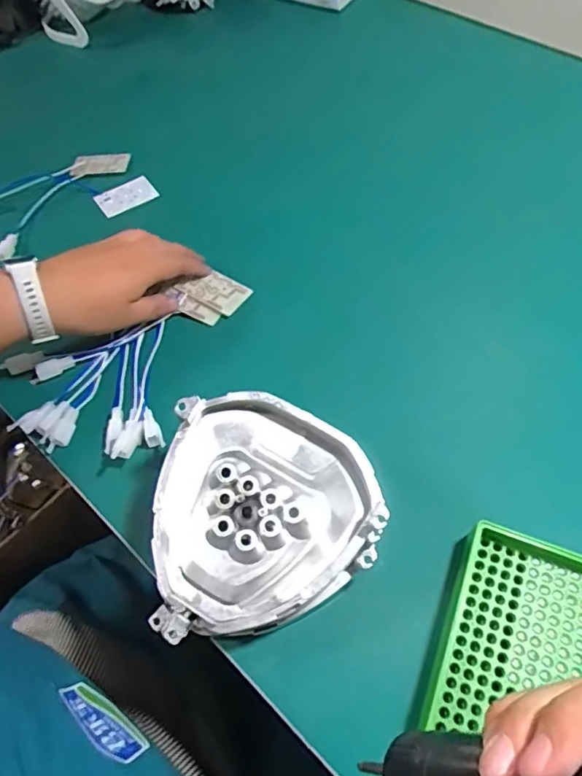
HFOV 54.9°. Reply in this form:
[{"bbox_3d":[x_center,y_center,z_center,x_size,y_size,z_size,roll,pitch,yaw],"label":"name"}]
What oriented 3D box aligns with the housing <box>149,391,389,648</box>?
[{"bbox_3d":[-0.018,0.079,0.361,0.136,0.072,0.132,-10,57,-3],"label":"housing"}]

